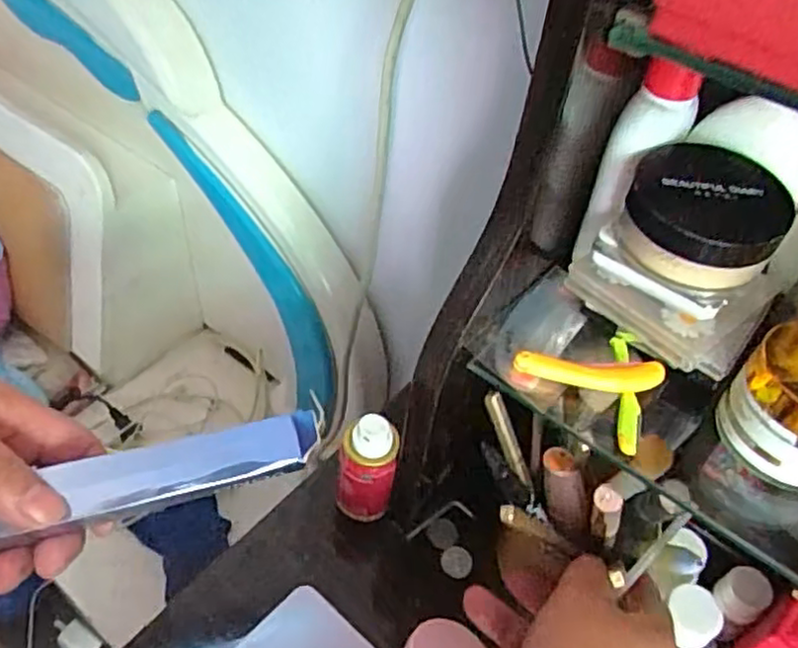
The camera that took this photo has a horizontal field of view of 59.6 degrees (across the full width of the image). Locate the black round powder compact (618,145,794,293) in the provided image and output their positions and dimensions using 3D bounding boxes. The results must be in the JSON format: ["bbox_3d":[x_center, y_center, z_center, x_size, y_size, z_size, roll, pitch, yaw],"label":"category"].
[{"bbox_3d":[0.129,-0.047,0.295,0.060,0.031,0.066,3,47,-3],"label":"black round powder compact"}]

